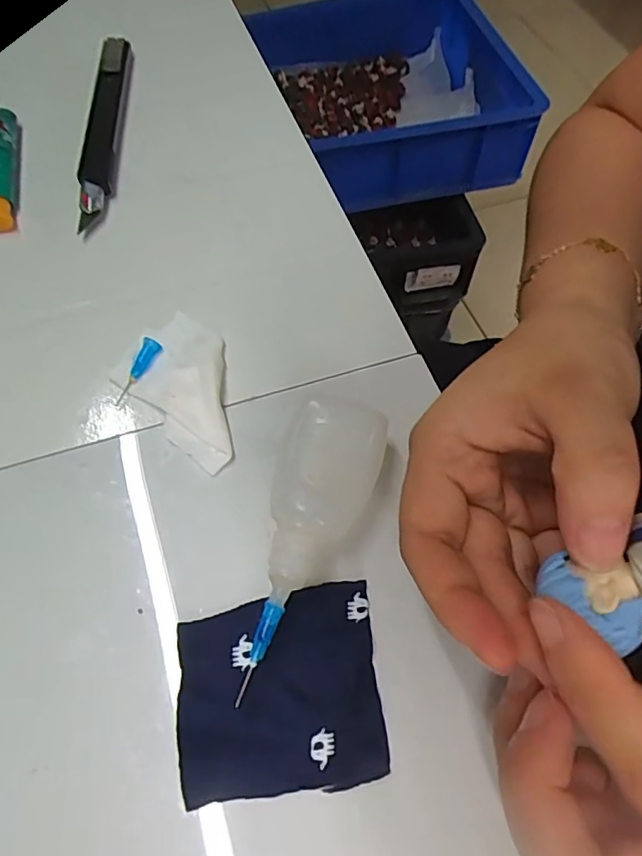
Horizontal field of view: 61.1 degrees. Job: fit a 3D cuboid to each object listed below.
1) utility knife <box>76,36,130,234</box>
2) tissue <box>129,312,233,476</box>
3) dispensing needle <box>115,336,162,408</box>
[{"bbox_3d":[-0.113,-0.156,0.284,0.014,0.015,0.140,-3,63,-5],"label":"utility knife"},{"bbox_3d":[-0.055,-0.015,0.215,0.034,0.008,0.068,-6,63,-6],"label":"tissue"},{"bbox_3d":[-0.073,-0.022,0.216,0.006,0.004,0.029,25,79,10],"label":"dispensing needle"}]

